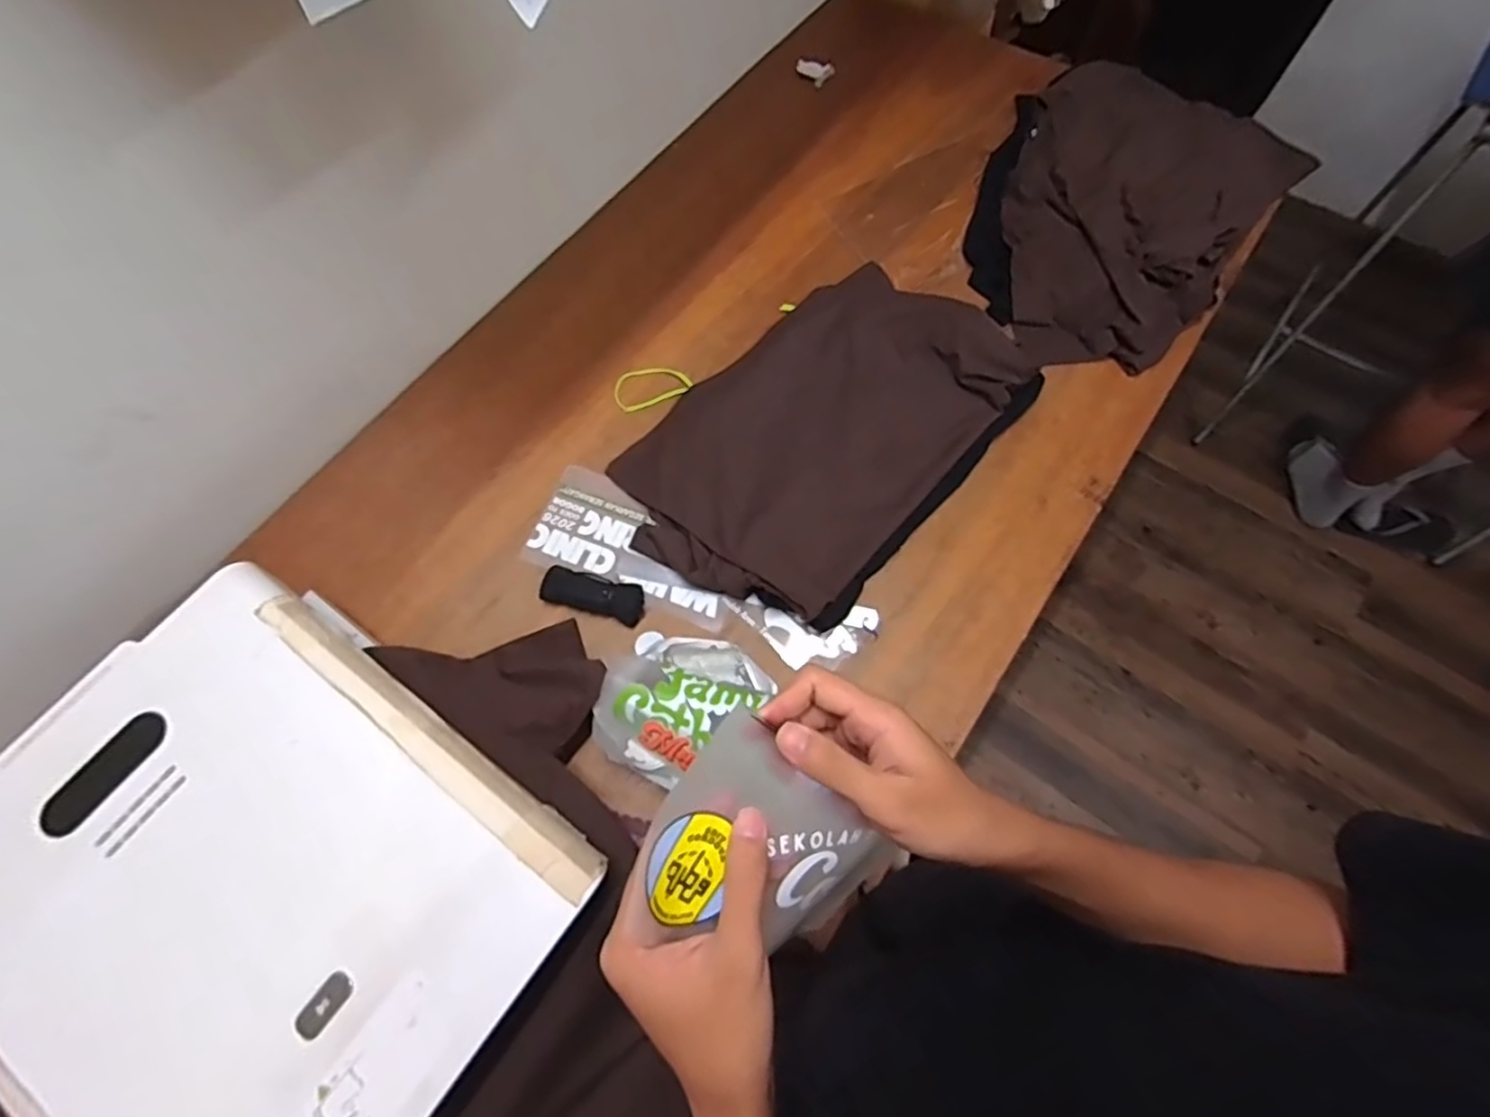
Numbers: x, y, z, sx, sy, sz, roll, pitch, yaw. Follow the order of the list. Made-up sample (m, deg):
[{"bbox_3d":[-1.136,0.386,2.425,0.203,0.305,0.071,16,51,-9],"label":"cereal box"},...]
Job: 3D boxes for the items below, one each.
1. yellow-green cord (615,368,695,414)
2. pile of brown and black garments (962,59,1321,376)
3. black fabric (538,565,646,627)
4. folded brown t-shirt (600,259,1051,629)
[{"bbox_3d":[-0.133,-0.247,0.950,0.109,0.007,0.063,-17,70,-5],"label":"yellow-green cord"},{"bbox_3d":[0.568,-0.532,1.000,0.409,0.116,0.566,23,71,9],"label":"pile of brown and black garments"},{"bbox_3d":[-0.188,0.042,0.824,0.128,0.037,0.050,15,70,7],"label":"black fabric"},{"bbox_3d":[0.103,-0.169,0.882,0.346,0.071,0.523,40,75,14],"label":"folded brown t-shirt"}]

